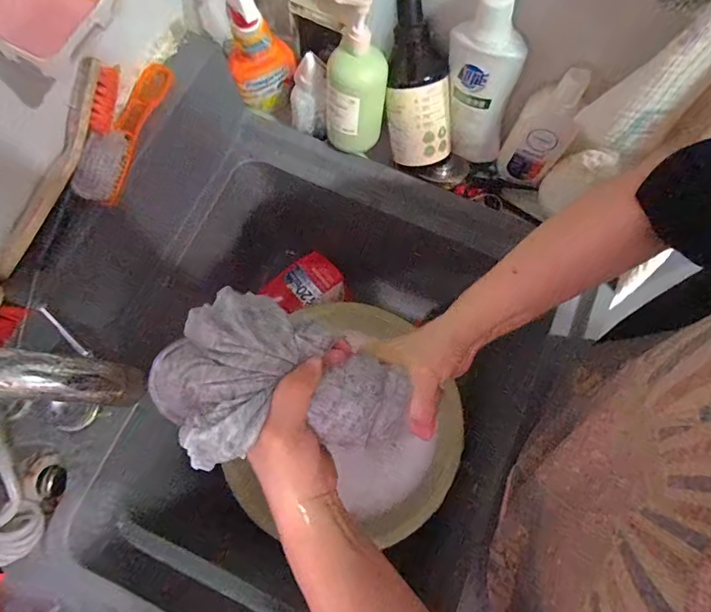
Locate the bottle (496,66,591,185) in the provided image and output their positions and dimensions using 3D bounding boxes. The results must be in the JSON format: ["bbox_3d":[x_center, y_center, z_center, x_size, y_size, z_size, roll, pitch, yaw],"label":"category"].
[{"bbox_3d":[0.248,-0.231,0.577,0.072,0.167,0.039,26,75,6],"label":"bottle"}]

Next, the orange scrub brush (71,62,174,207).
[{"bbox_3d":[-0.256,-0.203,0.488,0.033,0.041,0.192,14,74,2],"label":"orange scrub brush"}]

